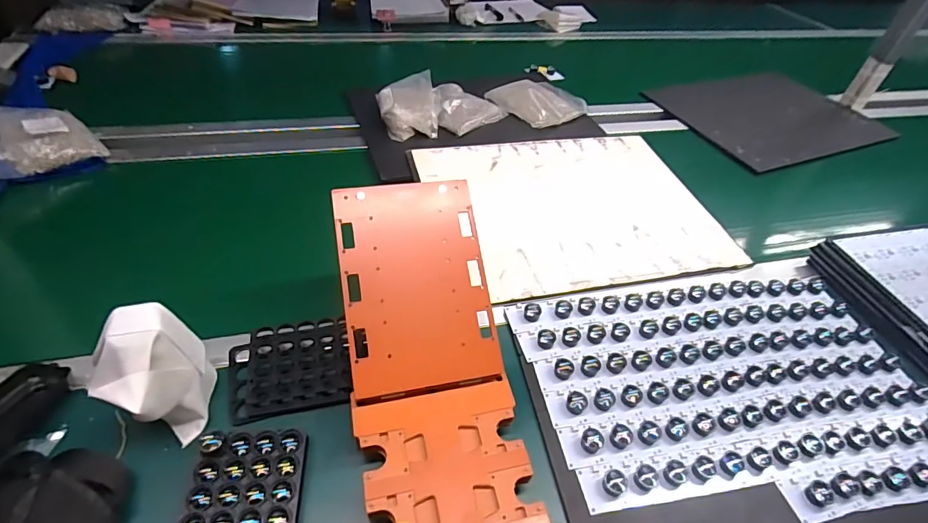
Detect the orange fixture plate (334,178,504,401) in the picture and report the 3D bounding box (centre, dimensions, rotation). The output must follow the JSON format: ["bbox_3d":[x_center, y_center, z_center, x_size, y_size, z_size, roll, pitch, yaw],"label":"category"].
[{"bbox_3d":[-0.054,0.021,0.521,0.158,0.008,0.231,-7,76,-12],"label":"orange fixture plate"}]

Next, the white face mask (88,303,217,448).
[{"bbox_3d":[-0.306,0.112,0.458,0.081,0.112,0.100,0,46,-6],"label":"white face mask"}]

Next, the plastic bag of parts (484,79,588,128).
[{"bbox_3d":[0.161,-0.355,1.019,0.163,0.027,0.170,-28,55,-28],"label":"plastic bag of parts"}]

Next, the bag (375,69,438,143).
[{"bbox_3d":[-0.112,-0.316,0.936,0.117,0.049,0.170,-3,47,-9],"label":"bag"}]

